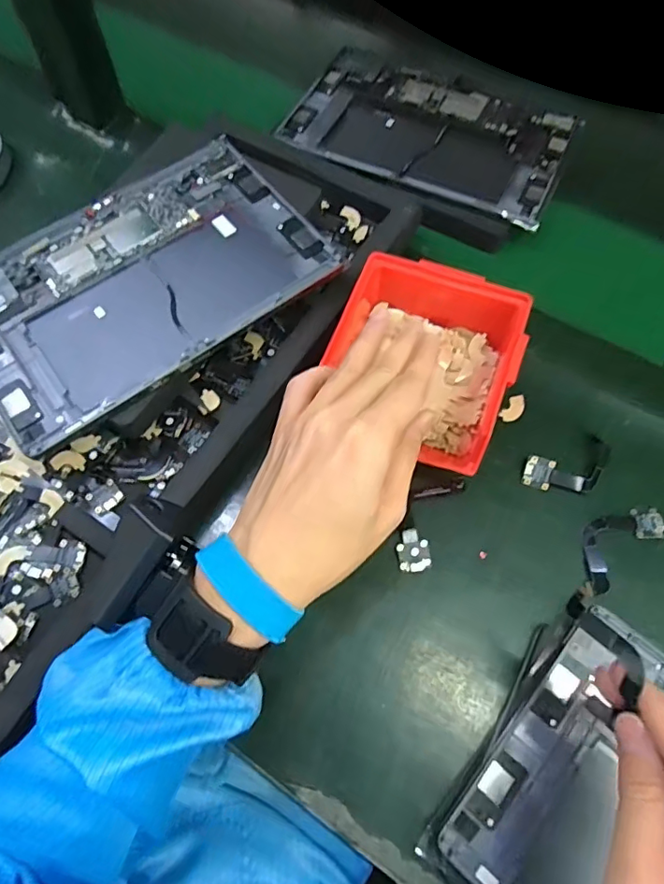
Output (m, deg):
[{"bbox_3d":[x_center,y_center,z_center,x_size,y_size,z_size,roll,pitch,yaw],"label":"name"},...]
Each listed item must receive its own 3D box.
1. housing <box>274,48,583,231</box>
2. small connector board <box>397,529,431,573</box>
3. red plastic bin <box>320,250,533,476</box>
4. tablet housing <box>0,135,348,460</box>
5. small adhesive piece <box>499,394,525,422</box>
[{"bbox_3d":[0.093,-0.293,0.511,0.252,0.011,0.151,24,70,10],"label":"housing"},{"bbox_3d":[0.055,0.074,0.370,0.021,0.004,0.028,-7,68,-2],"label":"small connector board"},{"bbox_3d":[0.064,-0.059,0.388,0.122,0.058,0.128,23,70,10],"label":"red plastic bin"},{"bbox_3d":[-0.141,-0.119,0.400,0.253,0.008,0.168,-36,72,-13],"label":"tablet housing"},{"bbox_3d":[0.138,-0.025,0.412,0.014,0.004,0.025,37,73,14],"label":"small adhesive piece"}]

